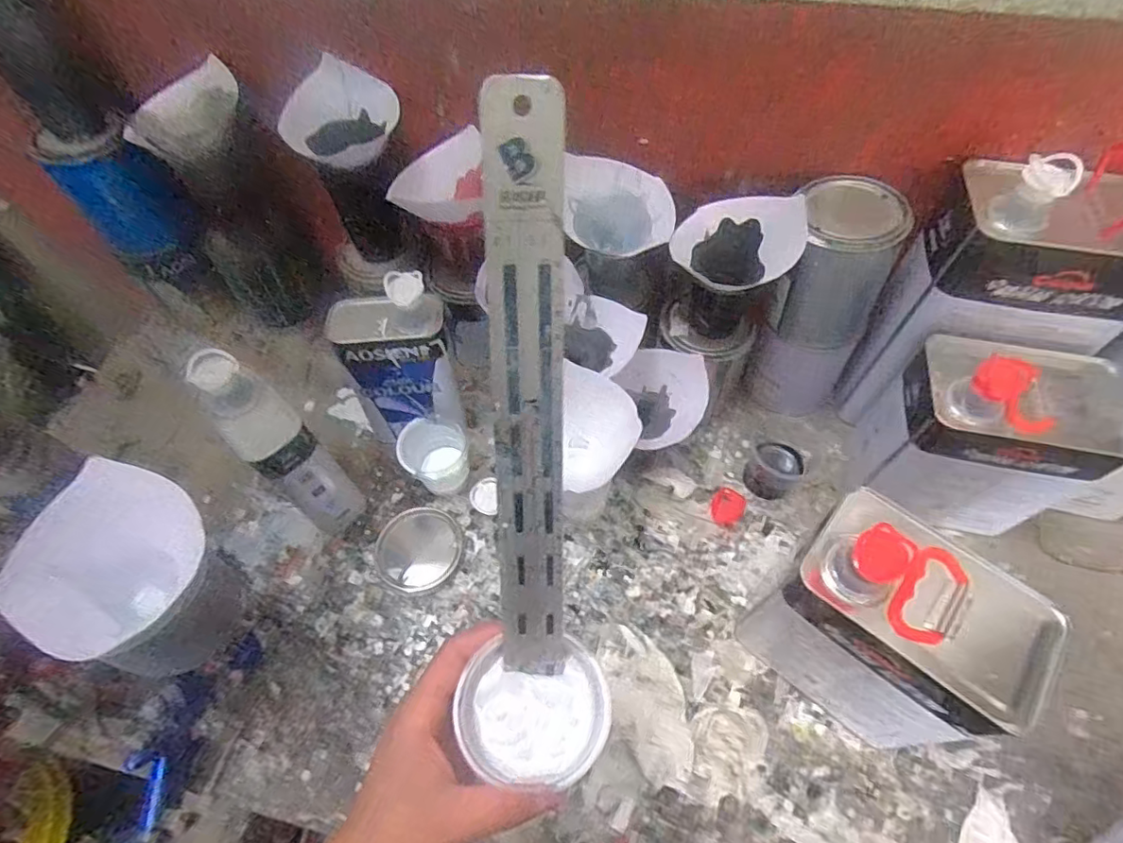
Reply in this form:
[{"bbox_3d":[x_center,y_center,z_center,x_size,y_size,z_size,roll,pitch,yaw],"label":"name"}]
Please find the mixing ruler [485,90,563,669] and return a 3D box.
[{"bbox_3d":[-0.014,0.004,0.258,0.029,0.275,0.004,0,21,-3],"label":"mixing ruler"}]

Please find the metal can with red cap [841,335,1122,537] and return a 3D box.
[{"bbox_3d":[0.417,0.013,0.565,0.175,0.195,0.118,8,60,6],"label":"metal can with red cap"}]

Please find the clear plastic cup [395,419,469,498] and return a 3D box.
[{"bbox_3d":[-0.146,0.038,0.656,0.066,0.079,0.066,-1,59,1],"label":"clear plastic cup"}]

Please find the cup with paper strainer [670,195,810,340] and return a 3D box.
[{"bbox_3d":[0.170,-0.154,0.578,0.115,0.128,0.091,21,62,13],"label":"cup with paper strainer"}]

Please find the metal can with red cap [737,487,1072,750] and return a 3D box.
[{"bbox_3d":[0.265,0.176,0.469,0.176,0.219,0.107,30,64,18],"label":"metal can with red cap"}]

